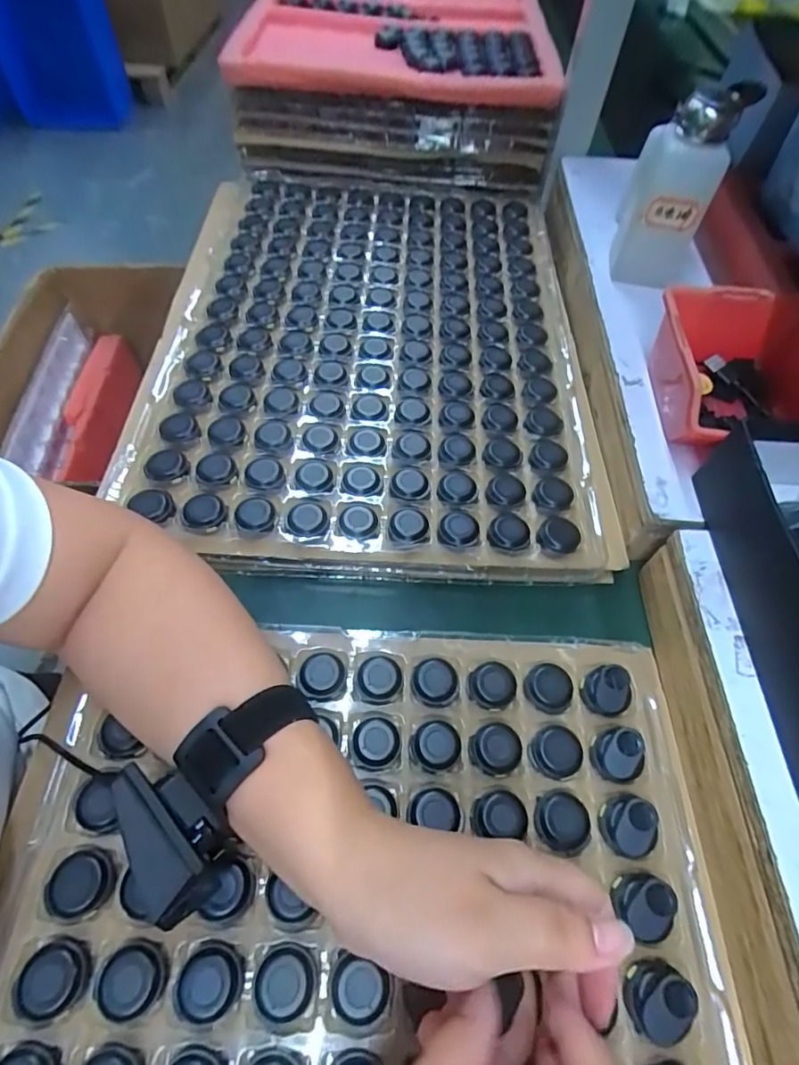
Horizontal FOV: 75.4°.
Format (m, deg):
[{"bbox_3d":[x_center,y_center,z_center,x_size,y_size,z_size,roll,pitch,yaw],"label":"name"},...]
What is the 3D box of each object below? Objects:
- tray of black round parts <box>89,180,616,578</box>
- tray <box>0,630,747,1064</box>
[{"bbox_3d":[-0.024,-0.189,0.482,0.365,0.024,0.490,1,60,-1],"label":"tray of black round parts"},{"bbox_3d":[-0.025,0.280,0.211,0.373,0.036,0.500,2,60,0],"label":"tray"}]

